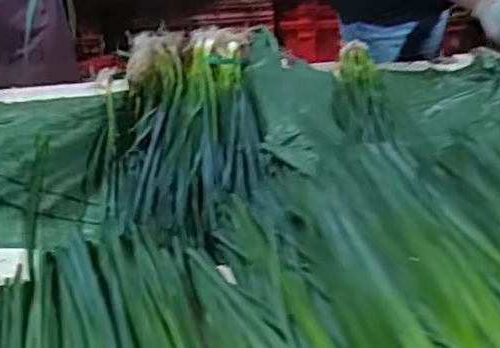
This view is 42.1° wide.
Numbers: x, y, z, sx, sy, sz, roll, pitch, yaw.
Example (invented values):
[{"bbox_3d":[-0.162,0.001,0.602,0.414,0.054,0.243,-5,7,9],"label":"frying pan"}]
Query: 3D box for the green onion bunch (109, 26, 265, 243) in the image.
[{"bbox_3d":[-0.107,-0.095,1.107,0.241,0.060,0.657,-3,34,-2],"label":"green onion bunch"}]

